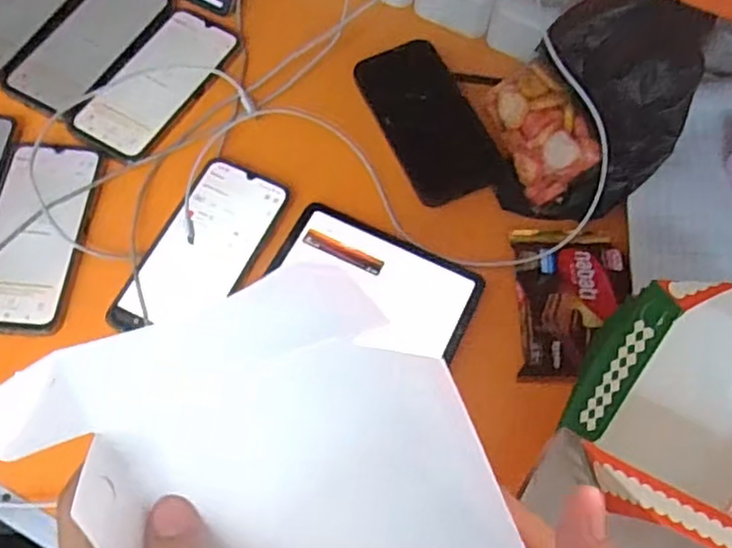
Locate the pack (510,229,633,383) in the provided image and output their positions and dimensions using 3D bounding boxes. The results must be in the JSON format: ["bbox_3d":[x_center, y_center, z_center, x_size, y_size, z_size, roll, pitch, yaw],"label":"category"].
[{"bbox_3d":[0.166,0.024,0.538,0.089,0.024,0.124,1,65,-3],"label":"pack"}]

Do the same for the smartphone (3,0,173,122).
[{"bbox_3d":[-0.260,-0.220,0.634,0.082,0.008,0.164,28,66,10],"label":"smartphone"}]

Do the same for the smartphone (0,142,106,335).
[{"bbox_3d":[-0.268,-0.035,0.540,0.078,0.015,0.167,5,64,-1],"label":"smartphone"}]

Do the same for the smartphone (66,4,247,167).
[{"bbox_3d":[-0.189,-0.177,0.619,0.083,0.011,0.163,29,67,10],"label":"smartphone"}]

